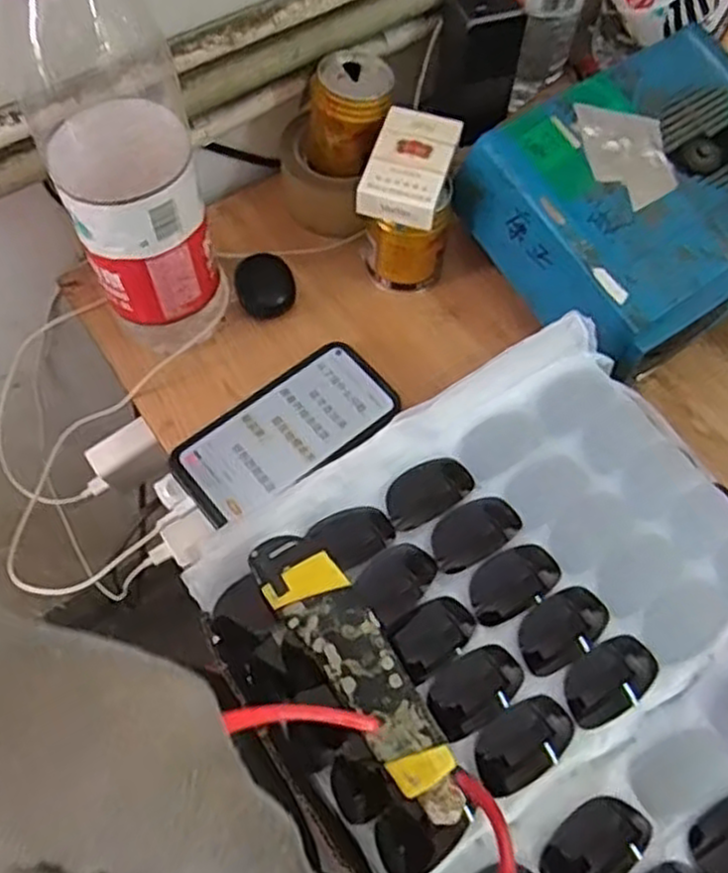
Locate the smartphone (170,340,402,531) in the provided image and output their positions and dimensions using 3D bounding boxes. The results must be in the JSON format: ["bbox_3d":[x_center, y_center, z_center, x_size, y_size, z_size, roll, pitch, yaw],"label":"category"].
[{"bbox_3d":[-0.055,-0.004,0.560,0.163,0.015,0.077,-36,69,-17],"label":"smartphone"}]

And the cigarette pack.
[{"bbox_3d":[0.034,-0.195,0.550,0.056,0.021,0.086,16,64,7],"label":"cigarette pack"}]

